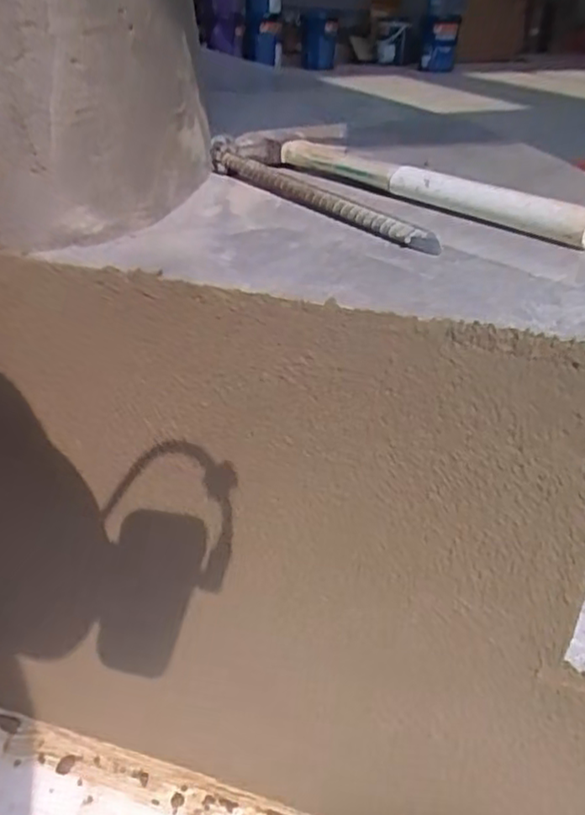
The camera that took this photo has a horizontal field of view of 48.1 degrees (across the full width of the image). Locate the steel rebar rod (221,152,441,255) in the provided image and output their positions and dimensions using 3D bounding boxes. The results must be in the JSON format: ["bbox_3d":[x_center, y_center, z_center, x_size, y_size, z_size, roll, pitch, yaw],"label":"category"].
[{"bbox_3d":[0.011,-0.128,0.398,0.010,0.015,0.213,-20,37,-28],"label":"steel rebar rod"}]

